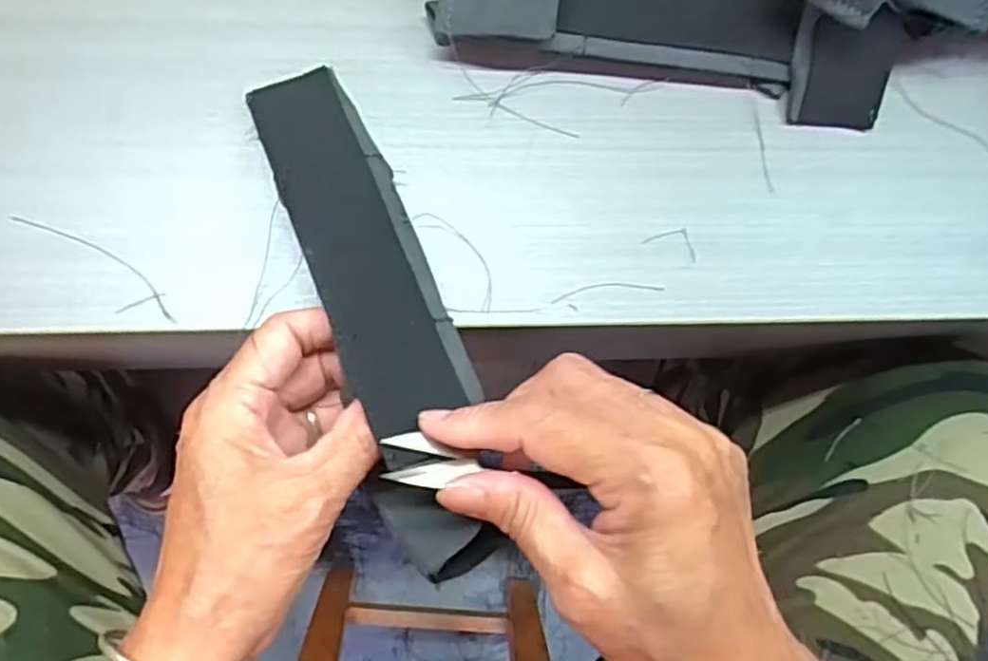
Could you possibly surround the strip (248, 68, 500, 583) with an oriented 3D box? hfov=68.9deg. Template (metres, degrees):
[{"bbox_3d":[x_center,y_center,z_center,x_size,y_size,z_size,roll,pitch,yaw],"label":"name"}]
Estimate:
[{"bbox_3d":[-0.047,-0.016,0.283,0.048,0.026,0.215,-19,71,-5],"label":"strip"}]

